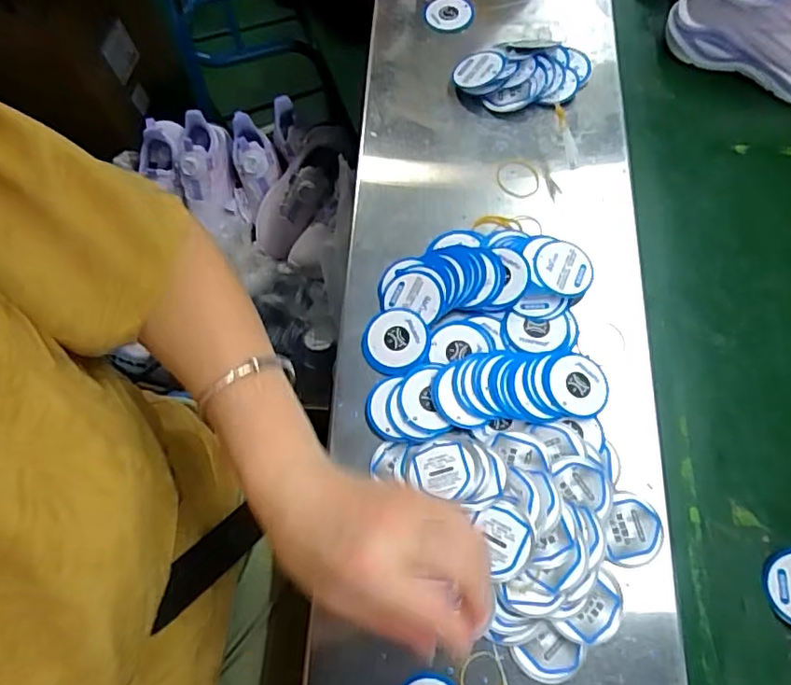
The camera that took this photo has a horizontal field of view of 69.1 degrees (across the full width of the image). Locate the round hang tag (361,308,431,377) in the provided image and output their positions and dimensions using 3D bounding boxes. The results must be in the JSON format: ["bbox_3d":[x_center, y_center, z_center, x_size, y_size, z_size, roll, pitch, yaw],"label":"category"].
[{"bbox_3d":[0.000,-0.002,0.443,0.050,0.004,0.053,-2,72,5],"label":"round hang tag"}]

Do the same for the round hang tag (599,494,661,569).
[{"bbox_3d":[0.159,0.126,0.388,0.044,0.004,0.047,2,70,-6],"label":"round hang tag"}]

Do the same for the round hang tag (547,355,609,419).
[{"bbox_3d":[0.134,0.031,0.423,0.048,0.004,0.047,5,69,-12],"label":"round hang tag"}]

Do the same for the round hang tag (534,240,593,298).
[{"bbox_3d":[0.133,-0.058,0.453,0.047,0.004,0.046,2,75,-7],"label":"round hang tag"}]

